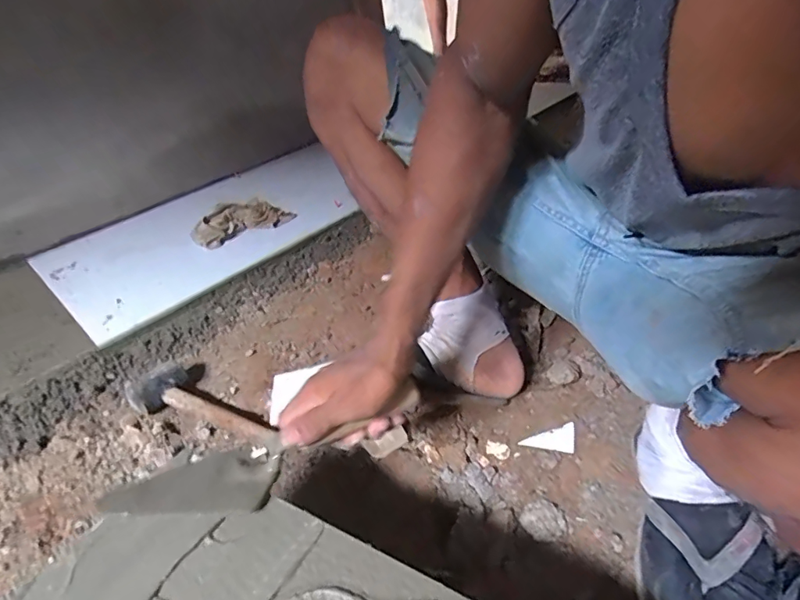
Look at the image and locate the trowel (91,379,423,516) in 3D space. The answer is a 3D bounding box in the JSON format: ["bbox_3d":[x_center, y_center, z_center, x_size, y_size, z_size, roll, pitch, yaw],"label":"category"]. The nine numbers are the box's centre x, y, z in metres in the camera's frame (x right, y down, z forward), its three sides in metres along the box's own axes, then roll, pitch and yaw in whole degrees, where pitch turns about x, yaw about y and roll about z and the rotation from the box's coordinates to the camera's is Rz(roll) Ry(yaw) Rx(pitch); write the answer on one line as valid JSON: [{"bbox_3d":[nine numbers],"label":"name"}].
[{"bbox_3d":[-0.108,0.142,0.434,0.278,0.033,0.072,-15,31,-16],"label":"trowel"}]

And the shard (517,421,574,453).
[{"bbox_3d":[0.187,0.170,0.605,0.063,0.010,0.040,2,36,18],"label":"shard"}]

